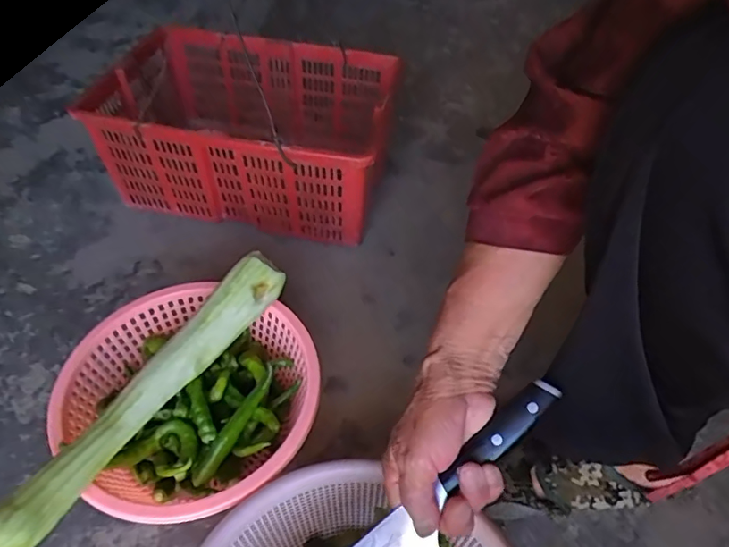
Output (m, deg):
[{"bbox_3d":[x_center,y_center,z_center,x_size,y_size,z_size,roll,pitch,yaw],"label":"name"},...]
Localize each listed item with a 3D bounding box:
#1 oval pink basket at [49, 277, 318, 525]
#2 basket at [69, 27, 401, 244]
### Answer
[{"bbox_3d":[-0.170,0.136,0.525,0.236,0.098,0.228,12,49,8],"label":"oval pink basket"},{"bbox_3d":[-0.169,-0.216,0.775,0.405,0.176,0.288,12,49,7],"label":"basket"}]

